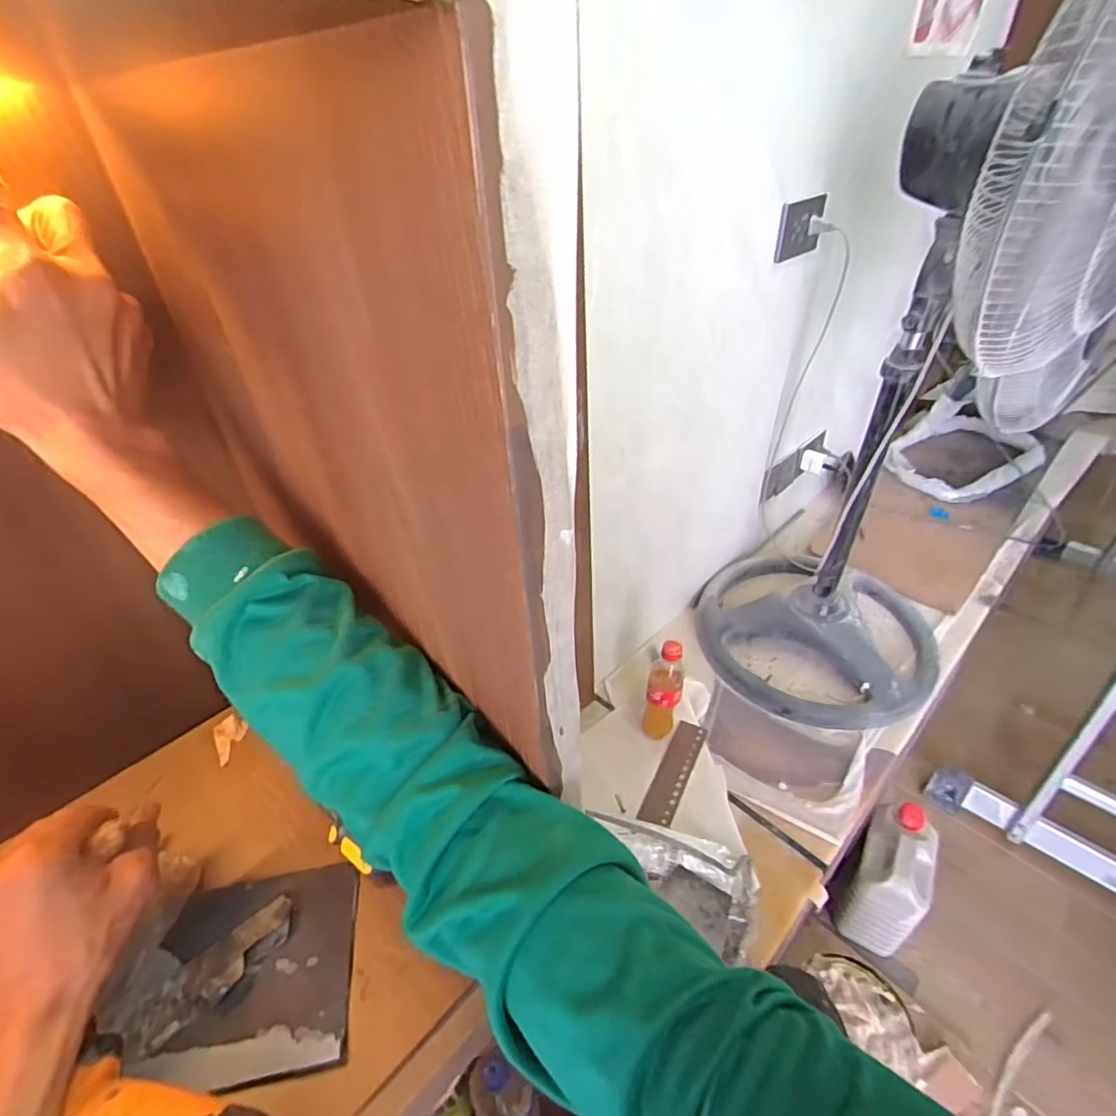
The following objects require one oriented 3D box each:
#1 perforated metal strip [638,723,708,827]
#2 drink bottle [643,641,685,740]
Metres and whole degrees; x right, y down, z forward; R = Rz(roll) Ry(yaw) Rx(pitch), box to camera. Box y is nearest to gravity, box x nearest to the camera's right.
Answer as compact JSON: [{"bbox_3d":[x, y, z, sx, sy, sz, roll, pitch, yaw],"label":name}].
[{"bbox_3d":[0.176,0.320,0.882,0.046,0.009,0.178,14,47,28],"label":"perforated metal strip"},{"bbox_3d":[0.159,0.200,0.880,0.053,0.161,0.061,7,40,13],"label":"drink bottle"}]

